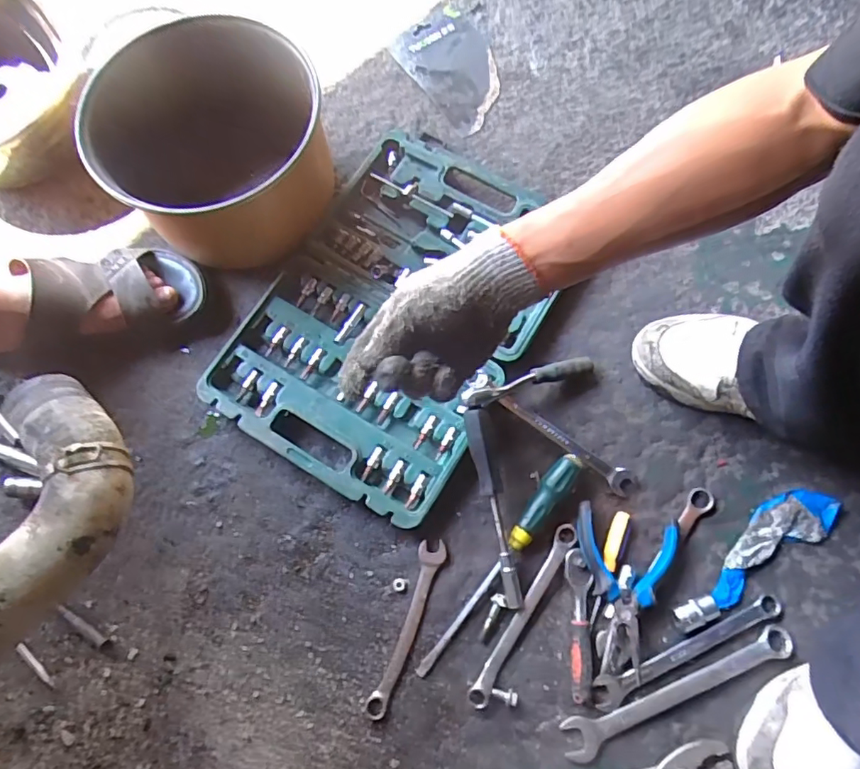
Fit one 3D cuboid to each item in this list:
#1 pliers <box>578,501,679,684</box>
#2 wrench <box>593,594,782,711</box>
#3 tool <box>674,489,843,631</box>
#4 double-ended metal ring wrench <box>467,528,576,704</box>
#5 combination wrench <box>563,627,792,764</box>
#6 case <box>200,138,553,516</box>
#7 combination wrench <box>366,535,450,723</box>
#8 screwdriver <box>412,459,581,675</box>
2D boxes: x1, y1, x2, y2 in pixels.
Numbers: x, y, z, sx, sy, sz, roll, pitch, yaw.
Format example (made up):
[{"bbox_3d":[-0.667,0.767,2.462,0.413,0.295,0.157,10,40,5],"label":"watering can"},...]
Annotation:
[{"bbox_3d":[0.174,0.192,0.504,0.088,0.028,0.142,13,76,5],"label":"pliers"},{"bbox_3d":[0.239,0.244,0.497,0.193,0.011,0.025,-24,76,-5],"label":"wrench"},{"bbox_3d":[0.306,0.161,0.517,0.189,0.019,0.053,-31,76,-7],"label":"tool"},{"bbox_3d":[0.090,0.216,0.514,0.019,0.015,0.184,31,78,9],"label":"double-ended metal ring wrench"},{"bbox_3d":[0.225,0.274,0.487,0.227,0.012,0.032,-24,76,-5],"label":"combination wrench"},{"bbox_3d":[-0.032,-0.089,0.589,0.274,0.034,0.396,29,78,9],"label":"case"},{"bbox_3d":[-0.023,0.228,0.512,0.026,0.007,0.162,21,76,7],"label":"combination wrench"},{"bbox_3d":[0.068,0.169,0.514,0.024,0.032,0.246,36,79,10],"label":"screwdriver"}]

